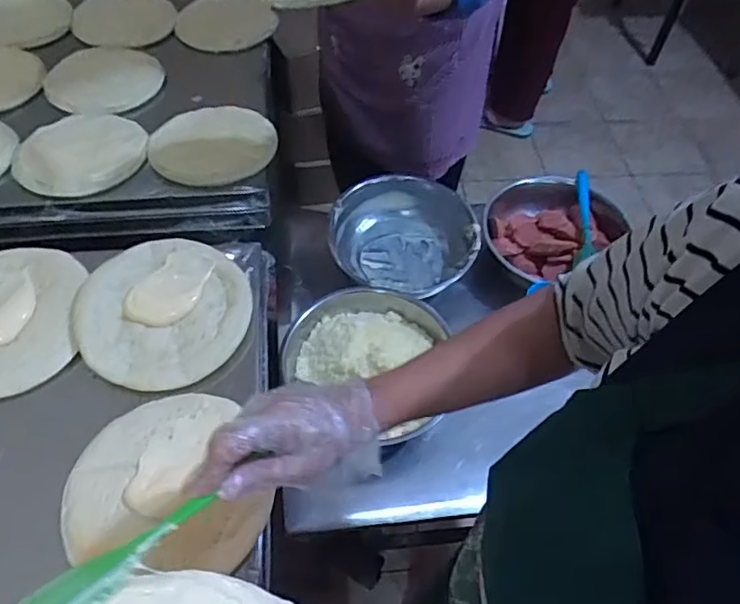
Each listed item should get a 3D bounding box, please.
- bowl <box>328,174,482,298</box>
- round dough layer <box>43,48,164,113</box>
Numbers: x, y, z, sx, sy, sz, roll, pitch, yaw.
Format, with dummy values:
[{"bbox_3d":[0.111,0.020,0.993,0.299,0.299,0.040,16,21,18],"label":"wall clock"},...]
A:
[{"bbox_3d":[0.061,-0.112,1.057,0.258,0.088,0.232,16,55,9],"label":"bowl"},{"bbox_3d":[-0.482,-0.402,1.065,0.194,0.018,0.188,1,54,-2],"label":"round dough layer"}]

